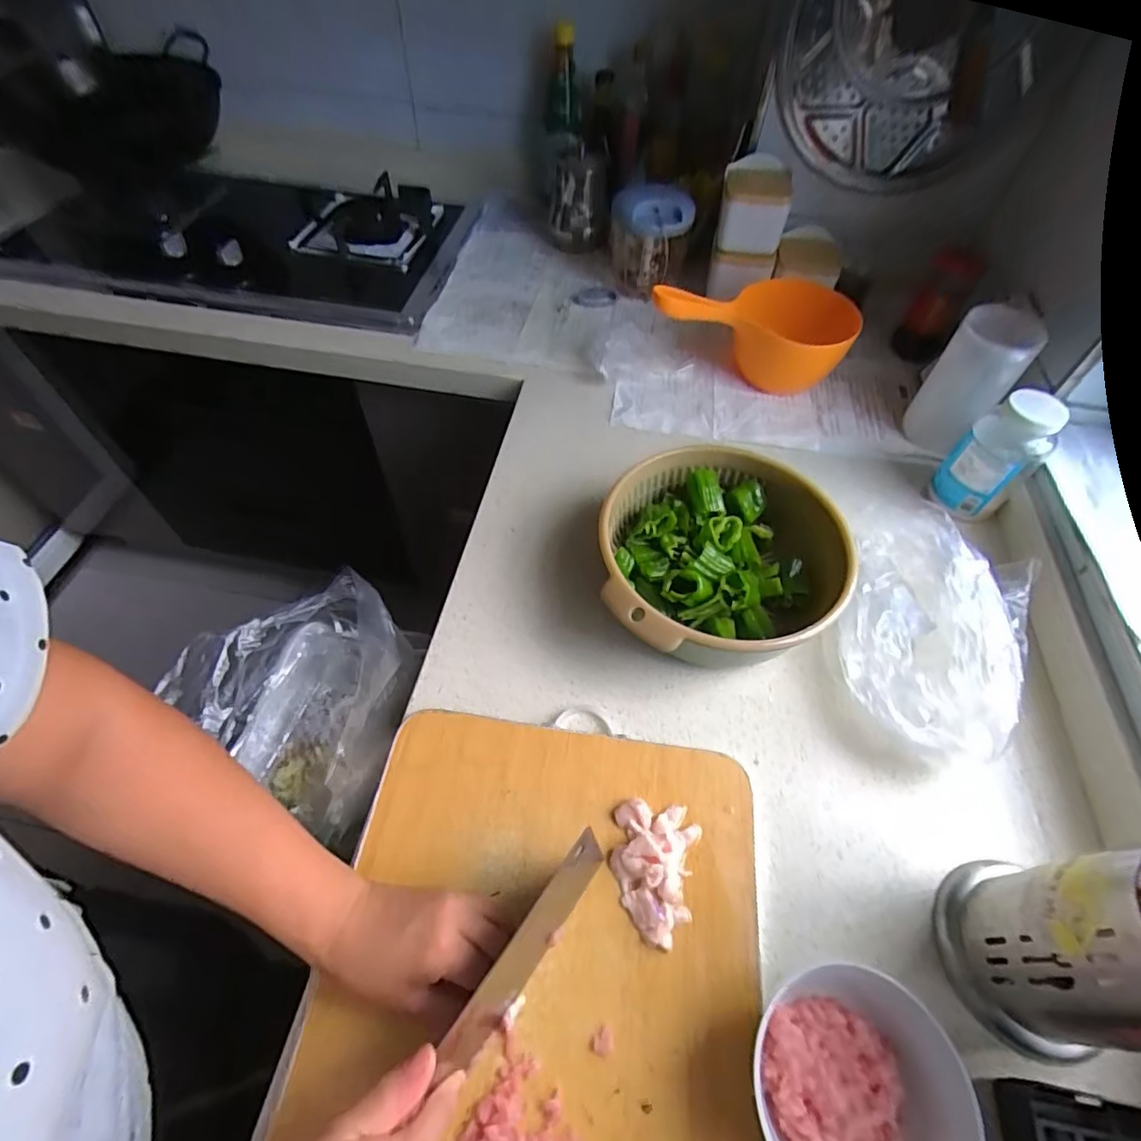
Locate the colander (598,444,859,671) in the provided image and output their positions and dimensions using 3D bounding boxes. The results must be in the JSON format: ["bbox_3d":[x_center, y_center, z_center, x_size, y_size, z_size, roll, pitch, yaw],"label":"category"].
[{"bbox_3d":[0.144,-0.007,0.559,0.218,0.091,0.220,4,54,0],"label":"colander"}]

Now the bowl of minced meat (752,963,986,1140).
[{"bbox_3d":[0.168,0.313,0.346,0.113,0.063,0.113,1,54,-2],"label":"bowl of minced meat"}]

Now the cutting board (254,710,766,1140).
[{"bbox_3d":[-0.021,0.298,0.377,0.295,0.026,0.390,8,55,3],"label":"cutting board"}]

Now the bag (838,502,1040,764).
[{"bbox_3d":[0.331,0.050,0.525,0.149,0.095,0.238,24,57,14],"label":"bag"}]

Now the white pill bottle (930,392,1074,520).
[{"bbox_3d":[0.460,-0.123,0.625,0.067,0.128,0.073,-31,61,-22],"label":"white pill bottle"}]

